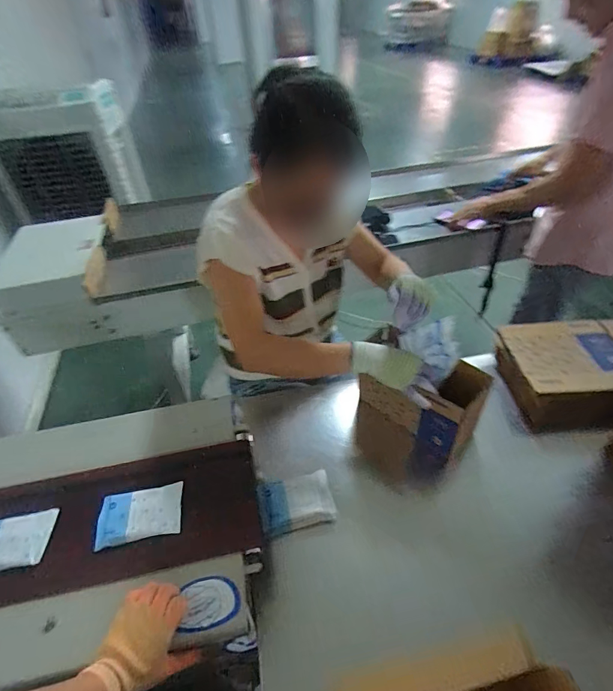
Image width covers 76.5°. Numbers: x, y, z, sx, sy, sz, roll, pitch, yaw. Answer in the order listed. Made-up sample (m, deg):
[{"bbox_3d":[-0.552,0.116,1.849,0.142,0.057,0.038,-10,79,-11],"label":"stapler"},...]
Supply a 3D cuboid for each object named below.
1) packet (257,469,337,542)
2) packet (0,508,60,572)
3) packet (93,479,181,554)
[{"bbox_3d":[-0.020,0.290,0.719,0.134,0.034,0.096,-13,45,-10],"label":"packet"},{"bbox_3d":[-0.476,0.319,0.623,0.128,0.025,0.083,-10,44,-8],"label":"packet"},{"bbox_3d":[-0.274,0.279,0.643,0.130,0.008,0.085,-8,44,-7],"label":"packet"}]

